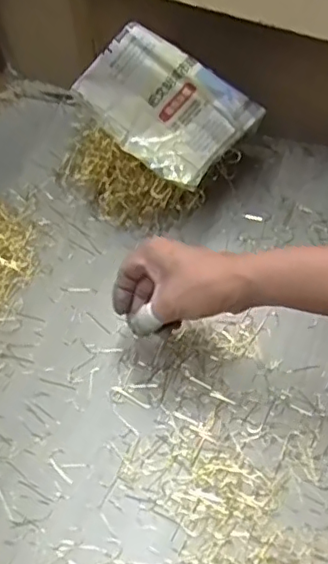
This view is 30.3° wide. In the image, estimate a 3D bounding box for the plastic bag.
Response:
[{"bbox_3d":[0.000,-0.162,0.565,0.148,0.102,0.013,34,17,-7],"label":"plastic bag"}]

